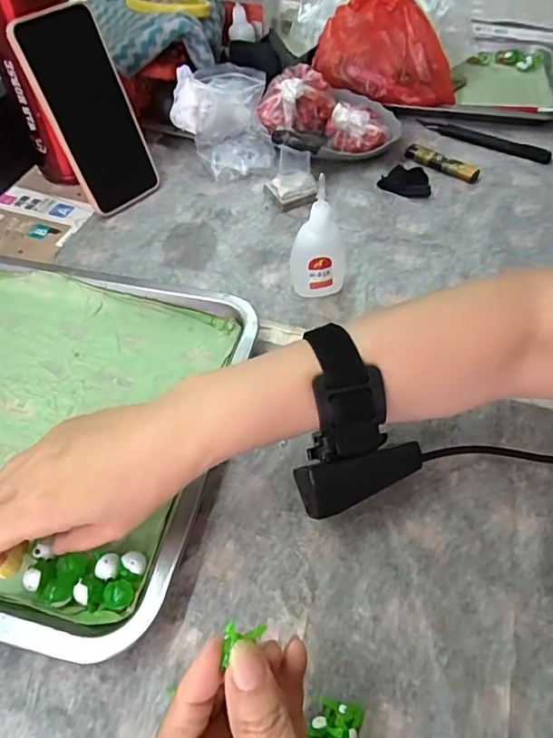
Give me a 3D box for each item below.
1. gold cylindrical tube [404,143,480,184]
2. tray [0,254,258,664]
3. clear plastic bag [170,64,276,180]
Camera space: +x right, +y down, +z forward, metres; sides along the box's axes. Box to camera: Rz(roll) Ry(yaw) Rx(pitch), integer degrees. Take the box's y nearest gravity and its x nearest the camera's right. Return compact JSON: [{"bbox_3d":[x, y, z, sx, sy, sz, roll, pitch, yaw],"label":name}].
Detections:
[{"bbox_3d":[0.176,-0.221,0.538,0.082,0.012,0.019,33,60,22],"label":"gold cylindrical tube"},{"bbox_3d":[-0.189,0.024,0.351,0.300,0.021,0.259,11,54,8],"label":"tray"},{"bbox_3d":[-0.058,-0.265,0.539,0.097,0.071,0.105,-6,53,-5],"label":"clear plastic bag"}]

